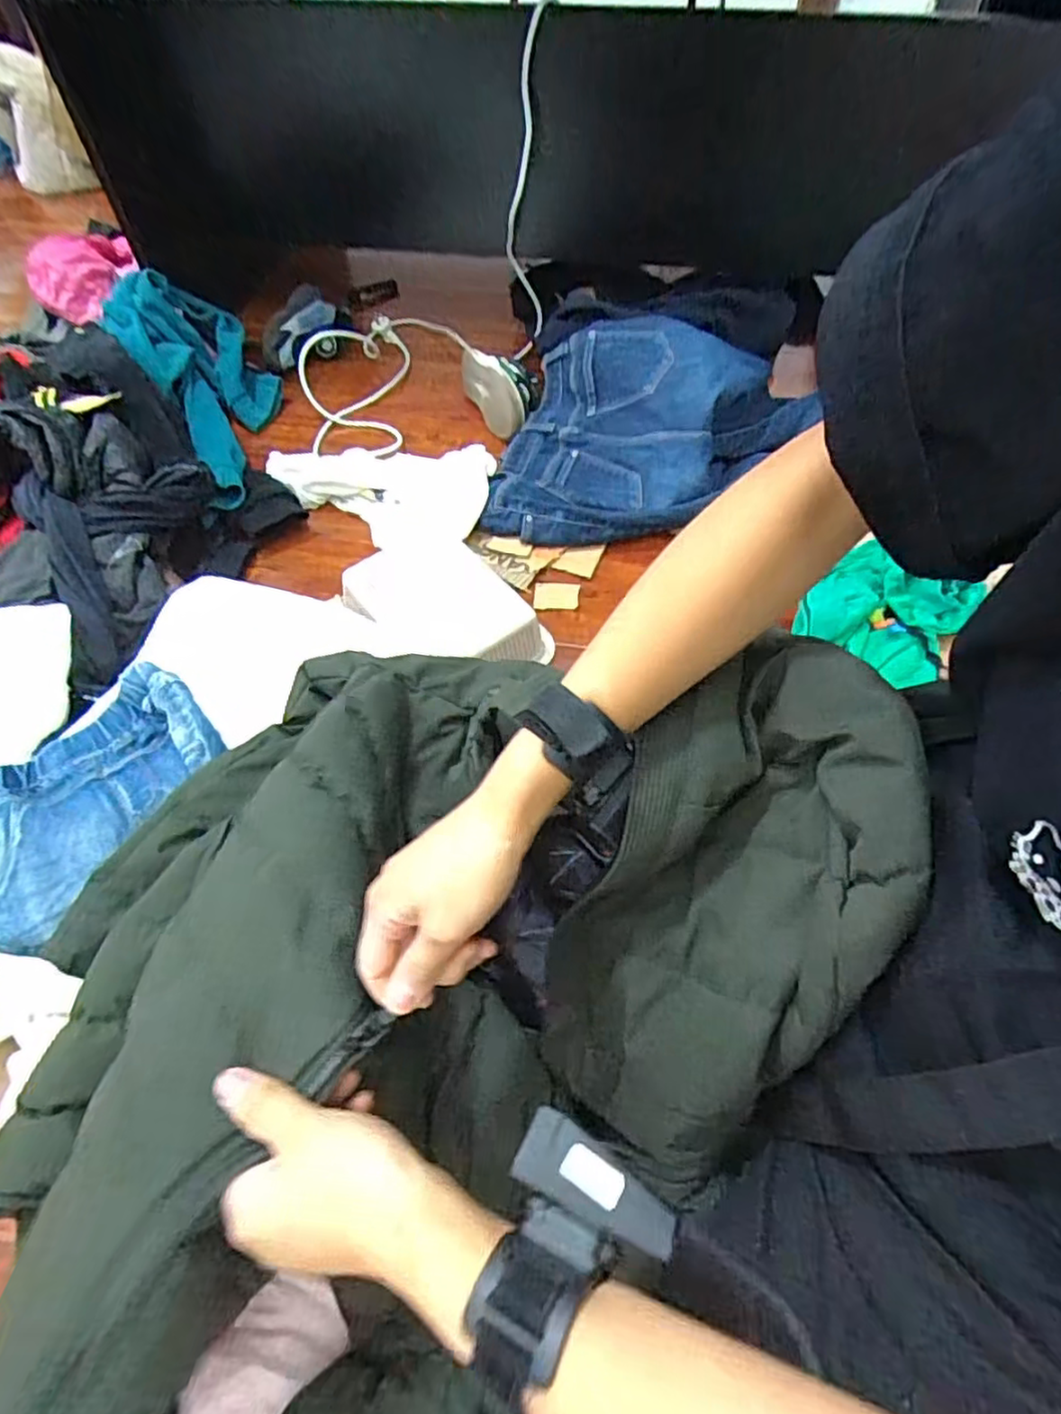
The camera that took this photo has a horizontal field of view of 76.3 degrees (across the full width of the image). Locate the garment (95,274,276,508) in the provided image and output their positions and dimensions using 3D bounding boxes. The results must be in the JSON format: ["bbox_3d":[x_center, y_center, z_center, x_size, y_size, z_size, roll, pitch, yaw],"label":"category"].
[{"bbox_3d":[-0.504,-0.522,1.074,0.200,0.146,0.555,-31,61,-18],"label":"garment"}]

